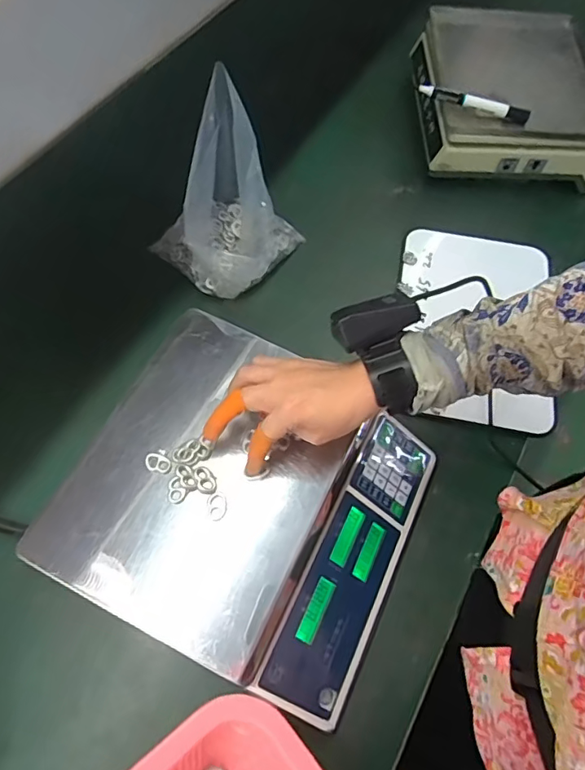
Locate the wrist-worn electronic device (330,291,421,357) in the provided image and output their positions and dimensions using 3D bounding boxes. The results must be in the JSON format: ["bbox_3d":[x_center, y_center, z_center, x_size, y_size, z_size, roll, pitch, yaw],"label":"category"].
[{"bbox_3d":[0.068,-0.052,0.419,0.071,0.023,0.035,-18,67,-12],"label":"wrist-worn electronic device"}]

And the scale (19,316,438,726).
[{"bbox_3d":[-0.036,0.108,0.493,0.309,0.085,0.286,26,66,8],"label":"scale"}]

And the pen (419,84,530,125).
[{"bbox_3d":[0.258,-0.399,0.713,0.157,0.019,0.021,15,65,4],"label":"pen"}]

